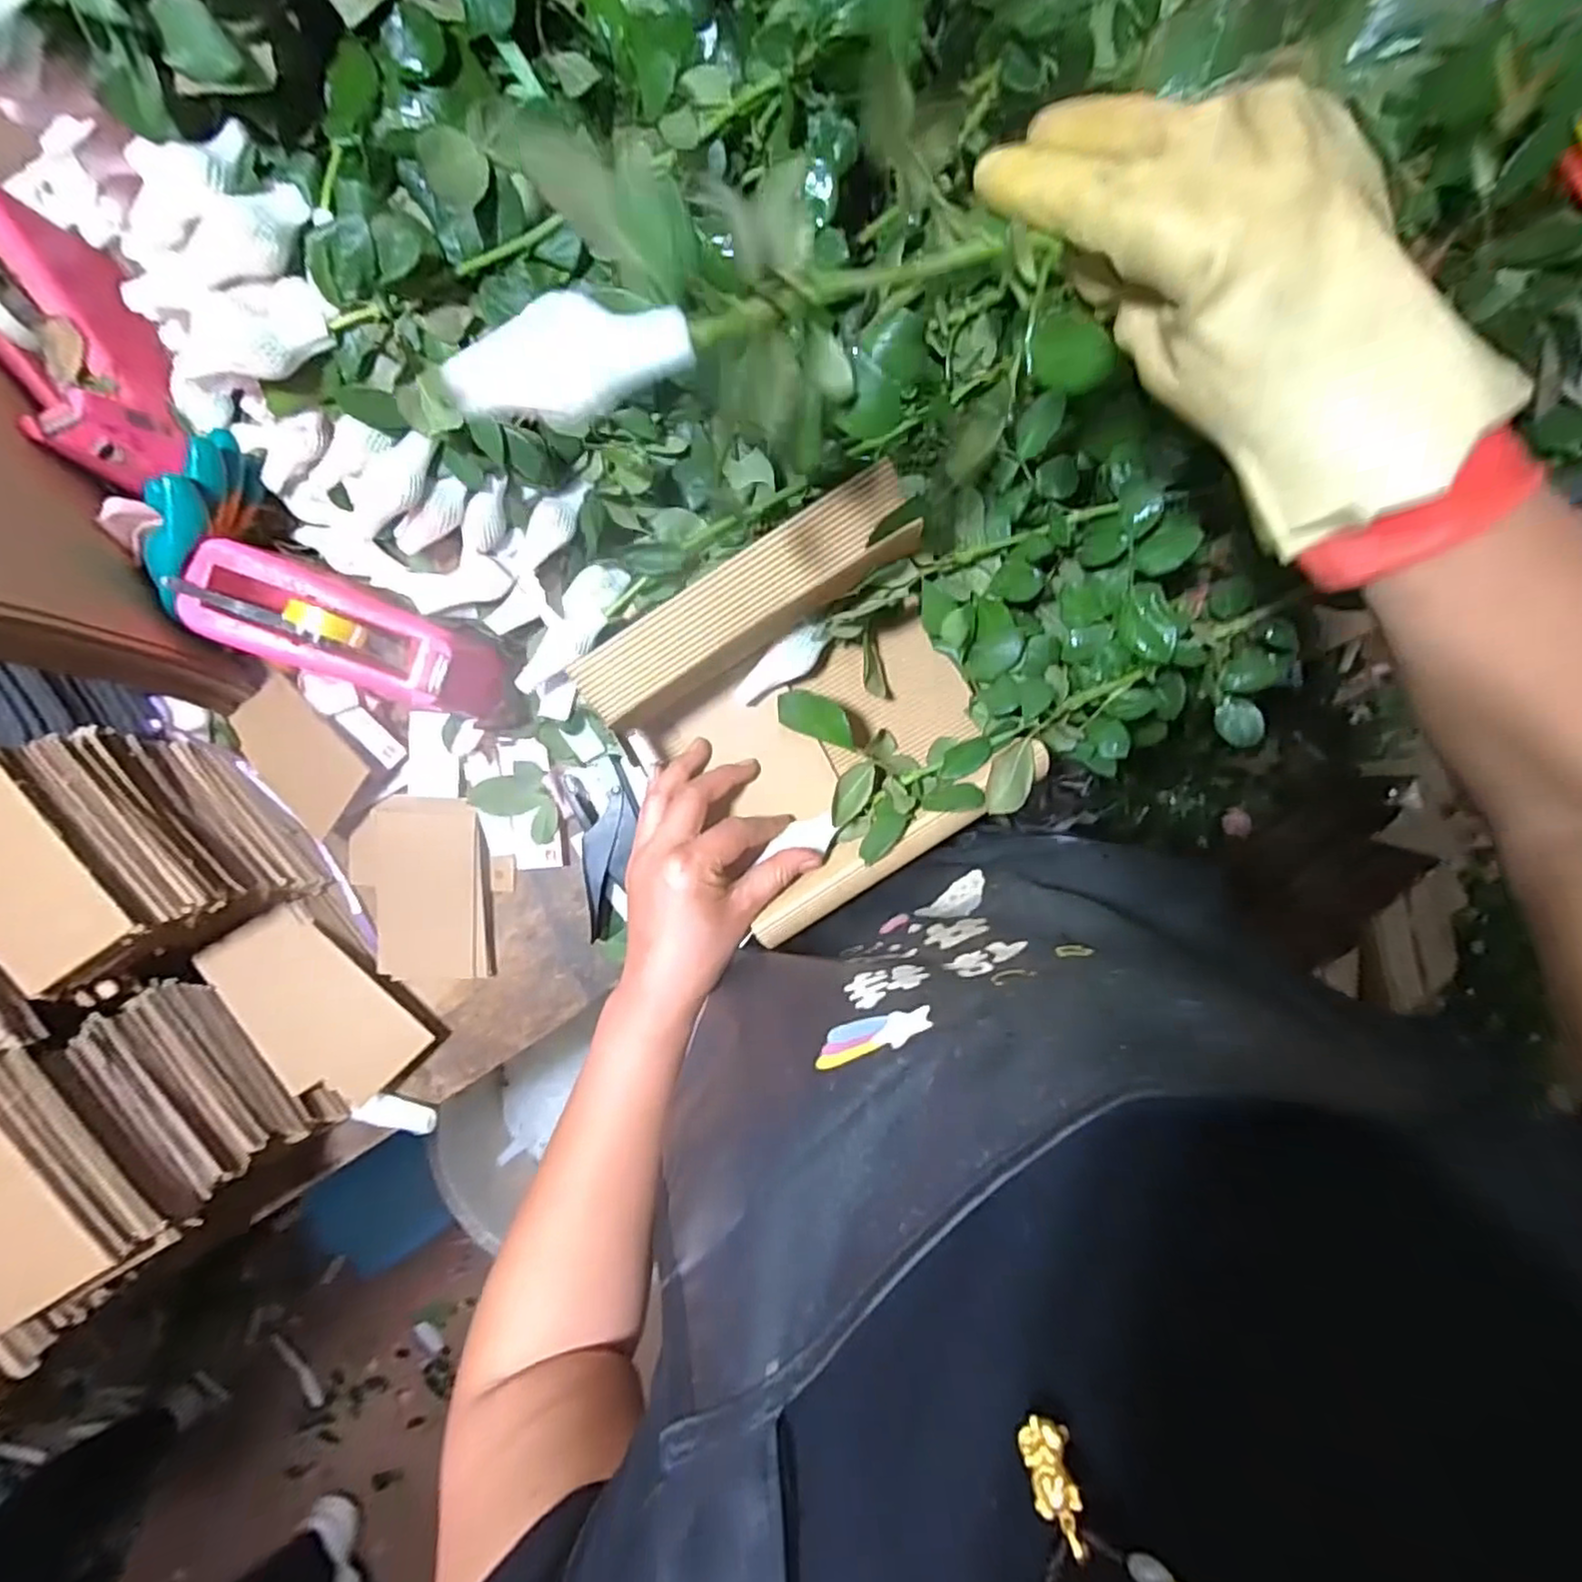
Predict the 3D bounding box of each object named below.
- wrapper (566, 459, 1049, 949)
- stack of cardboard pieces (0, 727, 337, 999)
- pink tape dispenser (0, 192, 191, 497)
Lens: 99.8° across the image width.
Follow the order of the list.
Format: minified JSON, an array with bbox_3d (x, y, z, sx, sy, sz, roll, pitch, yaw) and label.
[{"bbox_3d":[0.018,-0.042,0.422,0.206,0.099,0.206,-33,94,0],"label":"wrapper"},{"bbox_3d":[-0.470,0.039,0.480,0.108,0.155,0.152,-31,94,0],"label":"stack of cardboard pieces"},{"bbox_3d":[-0.506,-0.317,0.466,0.078,0.068,0.197,-28,94,0],"label":"pink tape dispenser"}]

